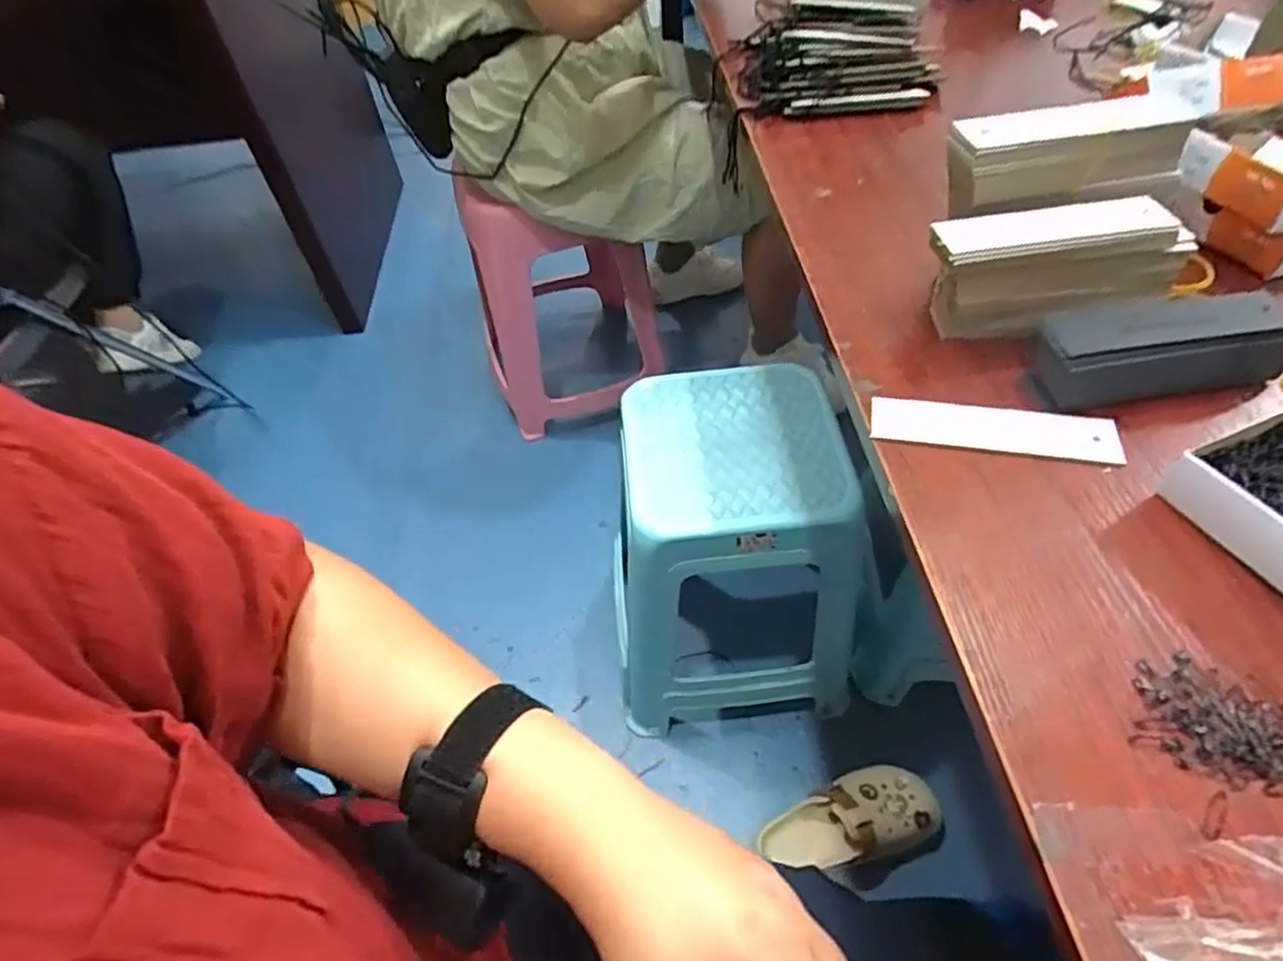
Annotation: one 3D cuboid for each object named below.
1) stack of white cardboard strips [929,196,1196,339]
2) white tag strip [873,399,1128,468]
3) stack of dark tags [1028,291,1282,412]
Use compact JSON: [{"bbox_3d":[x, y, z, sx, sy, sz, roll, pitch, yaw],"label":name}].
[{"bbox_3d":[0.235,-0.120,0.391,0.137,0.067,0.035,-6,50,0],"label":"stack of white cardboard strips"},{"bbox_3d":[0.189,-0.028,0.361,0.124,0.004,0.032,7,58,9],"label":"white tag strip"},{"bbox_3d":[0.282,-0.073,0.366,0.134,0.036,0.045,-5,50,0],"label":"stack of dark tags"}]

